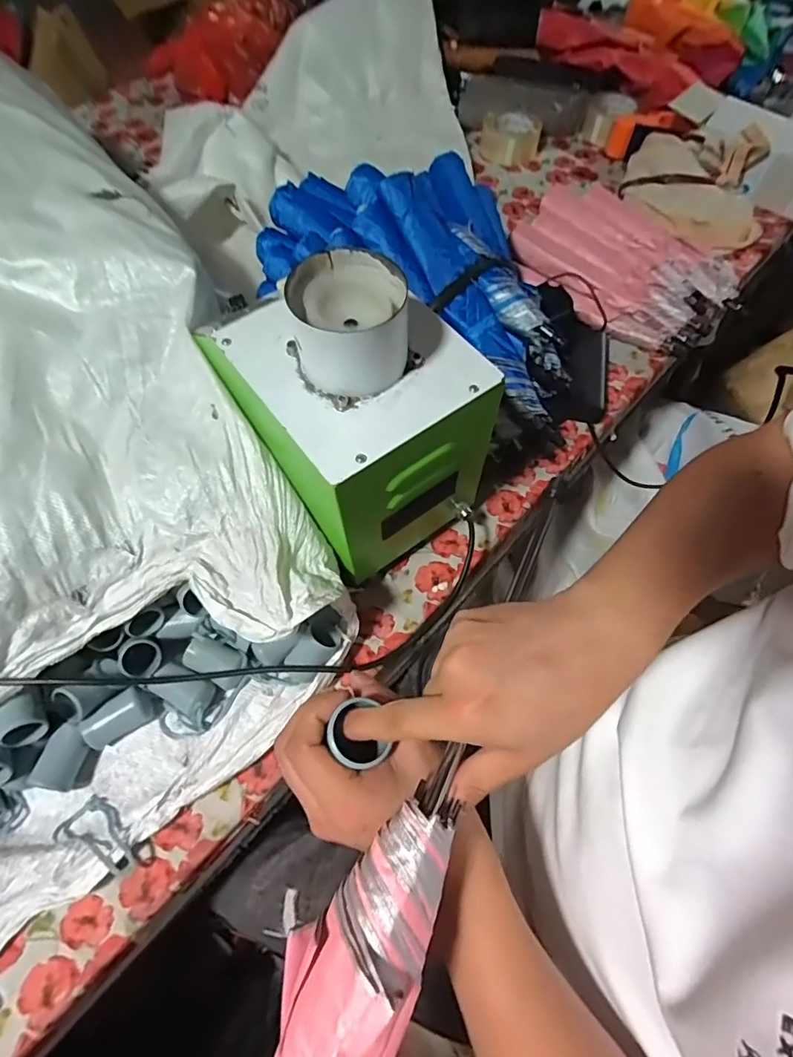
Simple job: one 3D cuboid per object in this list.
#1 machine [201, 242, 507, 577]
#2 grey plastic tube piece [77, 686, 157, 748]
[{"bbox_3d":[-0.032,-0.108,0.483,0.185,0.270,0.193,-32,69,-15],"label":"machine"},{"bbox_3d":[-0.275,0.188,0.495,0.059,0.038,0.033,-28,68,-14],"label":"grey plastic tube piece"}]

